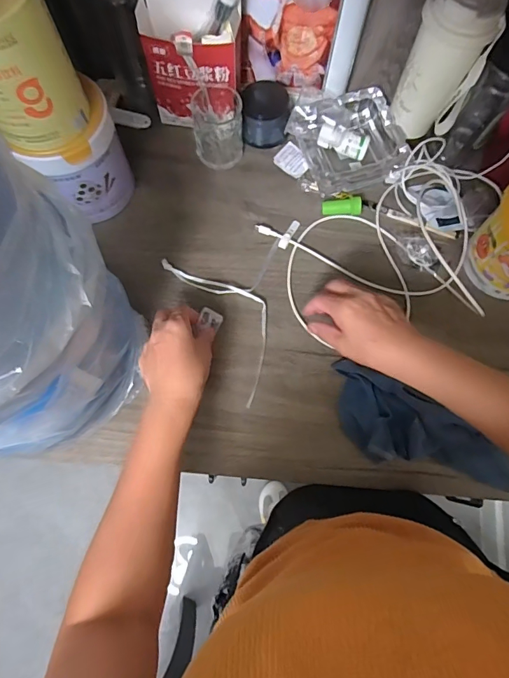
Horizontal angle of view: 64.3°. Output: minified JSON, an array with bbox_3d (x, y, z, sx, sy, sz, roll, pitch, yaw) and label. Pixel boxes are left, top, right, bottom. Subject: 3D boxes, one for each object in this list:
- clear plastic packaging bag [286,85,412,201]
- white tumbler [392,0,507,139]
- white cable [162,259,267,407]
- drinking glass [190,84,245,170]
[{"bbox_3d":[0.133,-0.289,0.590,0.154,0.042,0.147,-13,76,-5],"label":"clear plastic packaging bag"},{"bbox_3d":[0.240,-0.351,0.514,0.096,0.163,0.067,30,76,6],"label":"white tumbler"},{"bbox_3d":[-0.029,-0.032,0.534,0.089,0.009,0.223,-31,78,-10],"label":"white cable"},{"bbox_3d":[-0.051,-0.297,0.574,0.068,0.083,0.070,-4,75,-3],"label":"drinking glass"}]

